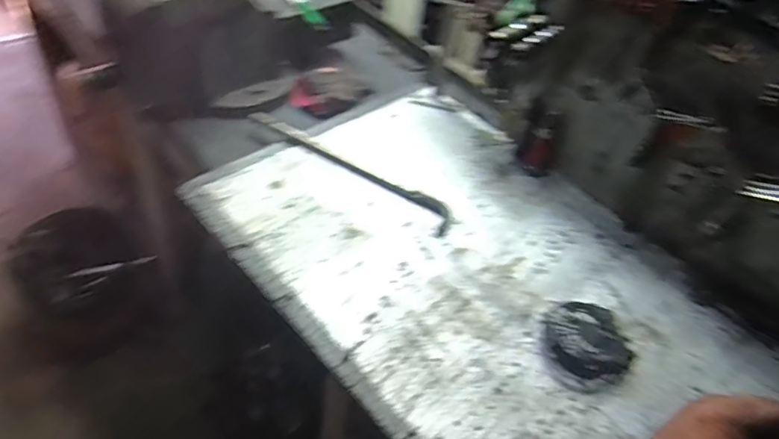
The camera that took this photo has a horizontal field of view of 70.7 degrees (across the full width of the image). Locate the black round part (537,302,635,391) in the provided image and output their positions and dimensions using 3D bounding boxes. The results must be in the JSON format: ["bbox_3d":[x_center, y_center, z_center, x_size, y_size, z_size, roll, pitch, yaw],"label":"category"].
[{"bbox_3d":[0.279,0.179,0.781,0.125,0.038,0.115,4,47,-5],"label":"black round part"}]

